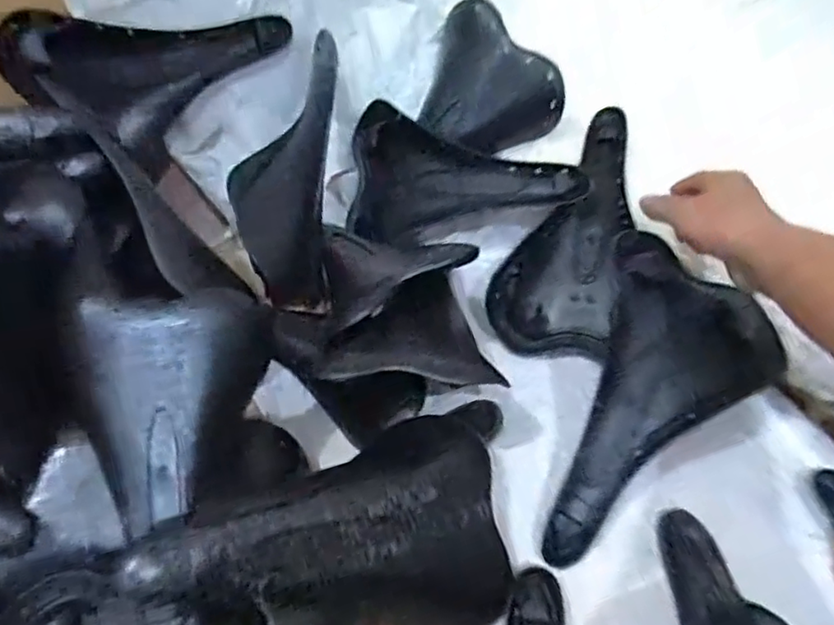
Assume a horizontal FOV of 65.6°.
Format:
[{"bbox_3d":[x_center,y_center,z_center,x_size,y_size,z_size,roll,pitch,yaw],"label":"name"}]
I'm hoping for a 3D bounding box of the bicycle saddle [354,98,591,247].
[{"bbox_3d":[0.034,-0.119,0.662,0.242,0.131,0.065,22,29,12],"label":"bicycle saddle"}]

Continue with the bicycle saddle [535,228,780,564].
[{"bbox_3d":[0.174,0.076,0.498,0.133,0.056,0.250,28,83,25],"label":"bicycle saddle"}]

